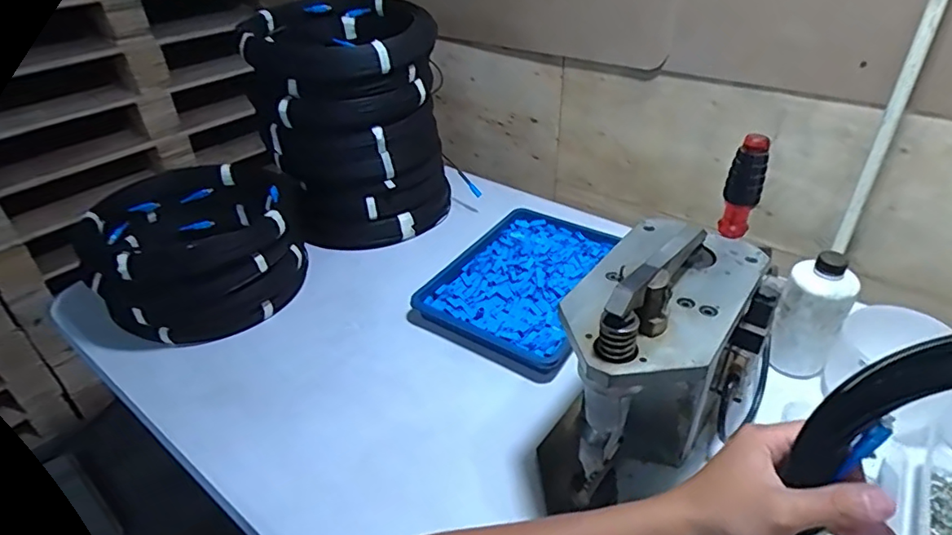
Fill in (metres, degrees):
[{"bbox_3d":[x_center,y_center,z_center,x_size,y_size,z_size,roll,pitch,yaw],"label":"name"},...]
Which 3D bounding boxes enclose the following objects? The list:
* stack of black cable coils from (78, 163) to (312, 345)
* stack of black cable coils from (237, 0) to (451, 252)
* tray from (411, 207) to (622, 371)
[{"bbox_3d":[-0.391,-0.018,0.818,0.252,0.172,0.262,-7,36,-7],"label":"stack of black cable coils"},{"bbox_3d":[-0.207,-0.246,0.963,0.271,0.363,0.267,-7,36,-8],"label":"stack of black cable coils"},{"bbox_3d":[0.084,0.015,0.863,0.232,0.037,0.323,19,41,26],"label":"tray"}]

